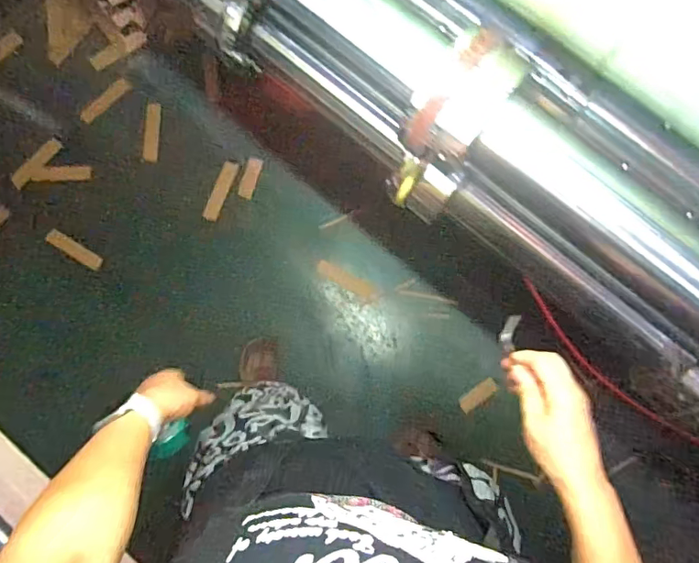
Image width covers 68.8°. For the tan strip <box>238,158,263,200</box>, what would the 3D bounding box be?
[{"bbox_3d":[-0.293,-0.305,1.511,0.043,0.013,0.119,16,88,-6],"label":"tan strip"}]

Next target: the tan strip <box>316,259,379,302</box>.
[{"bbox_3d":[-0.003,-0.002,1.472,0.192,0.014,0.040,27,84,5],"label":"tan strip"}]

